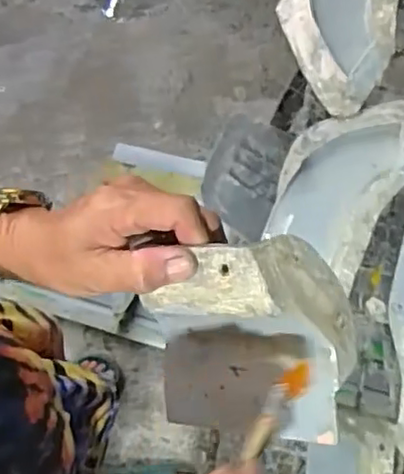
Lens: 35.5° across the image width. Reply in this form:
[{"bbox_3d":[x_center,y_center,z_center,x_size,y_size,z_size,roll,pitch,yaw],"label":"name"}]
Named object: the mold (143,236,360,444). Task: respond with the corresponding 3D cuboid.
[{"bbox_3d":[0.021,0.066,0.357,0.083,0.107,0.113,-9,76,-38],"label":"mold"}]

